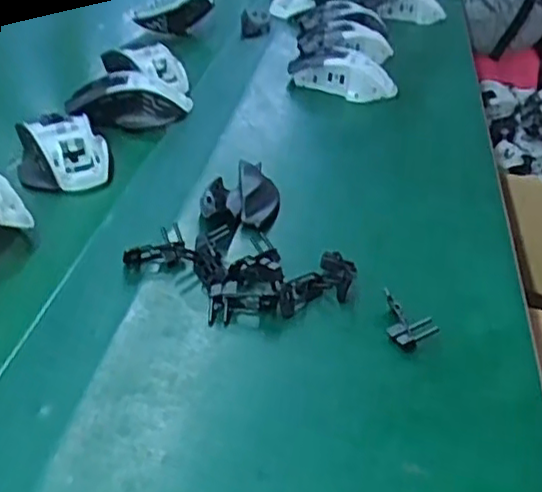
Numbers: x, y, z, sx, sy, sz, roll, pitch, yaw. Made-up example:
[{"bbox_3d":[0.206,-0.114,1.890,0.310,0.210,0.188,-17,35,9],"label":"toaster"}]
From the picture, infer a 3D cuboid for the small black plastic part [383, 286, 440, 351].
[{"bbox_3d":[0.079,0.047,0.429,0.025,0.005,0.042,-48,52,-6],"label":"small black plastic part"}]

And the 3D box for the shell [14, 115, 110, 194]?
[{"bbox_3d":[-0.167,-0.078,0.563,0.068,0.035,0.065,-6,37,-17],"label":"shell"}]

